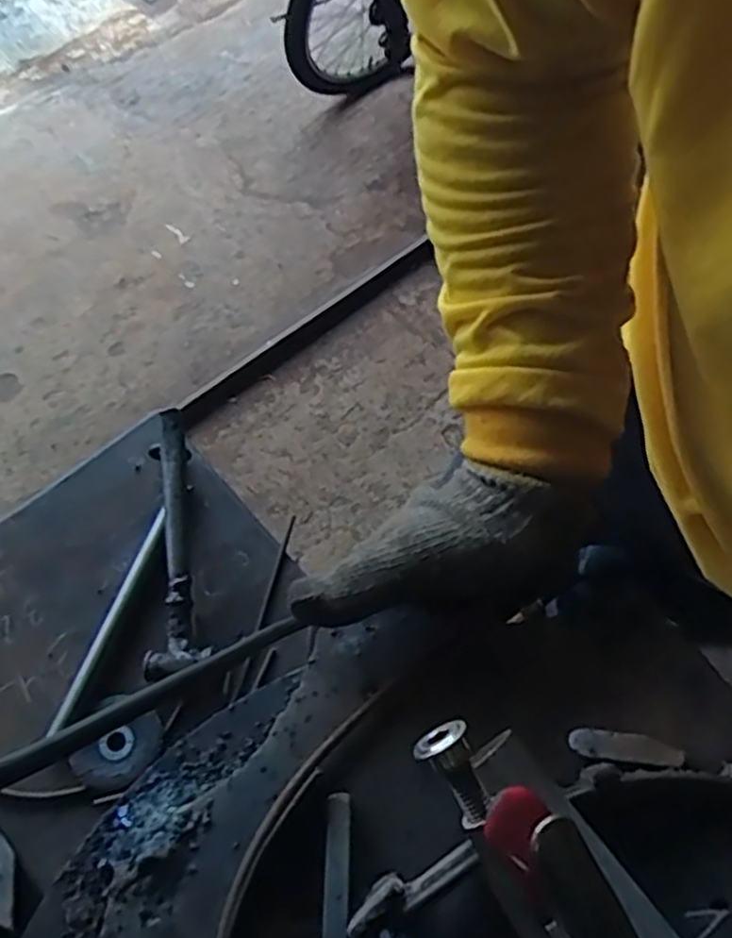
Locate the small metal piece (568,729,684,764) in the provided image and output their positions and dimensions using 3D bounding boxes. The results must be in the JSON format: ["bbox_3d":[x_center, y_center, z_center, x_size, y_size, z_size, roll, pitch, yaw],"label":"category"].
[{"bbox_3d":[0.114,0.121,0.323,0.048,0.004,0.011,6,66,2],"label":"small metal piece"}]

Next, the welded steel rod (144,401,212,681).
[{"bbox_3d":[-0.168,0.064,0.661,0.055,0.040,0.233,-3,79,-2],"label":"welded steel rod"}]

